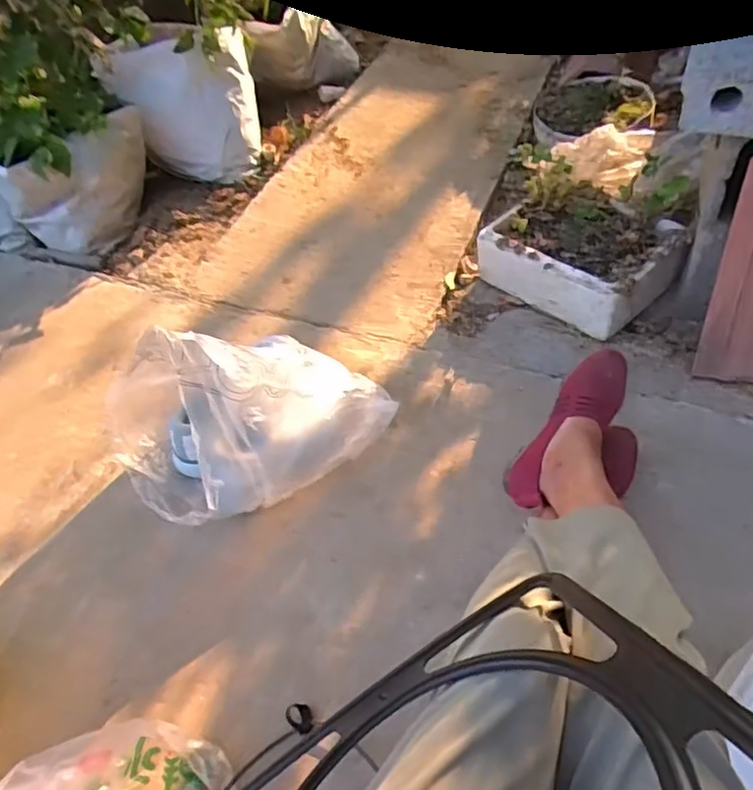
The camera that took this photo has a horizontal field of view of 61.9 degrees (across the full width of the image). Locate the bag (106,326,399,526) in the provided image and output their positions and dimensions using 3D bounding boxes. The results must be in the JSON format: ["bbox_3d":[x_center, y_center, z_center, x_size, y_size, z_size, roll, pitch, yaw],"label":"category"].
[{"bbox_3d":[-0.206,0.005,0.908,0.362,0.272,0.281,-36,57,-17],"label":"bag"}]

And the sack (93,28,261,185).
[{"bbox_3d":[-0.436,-0.667,1.468,0.323,0.280,0.202,-18,53,-4],"label":"sack"}]

